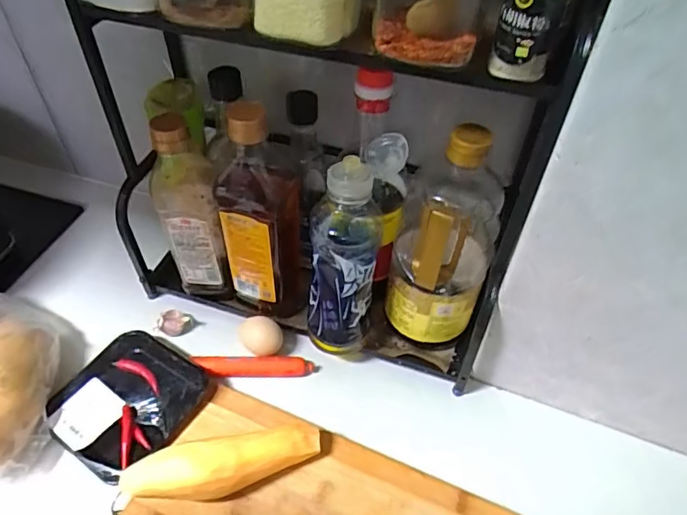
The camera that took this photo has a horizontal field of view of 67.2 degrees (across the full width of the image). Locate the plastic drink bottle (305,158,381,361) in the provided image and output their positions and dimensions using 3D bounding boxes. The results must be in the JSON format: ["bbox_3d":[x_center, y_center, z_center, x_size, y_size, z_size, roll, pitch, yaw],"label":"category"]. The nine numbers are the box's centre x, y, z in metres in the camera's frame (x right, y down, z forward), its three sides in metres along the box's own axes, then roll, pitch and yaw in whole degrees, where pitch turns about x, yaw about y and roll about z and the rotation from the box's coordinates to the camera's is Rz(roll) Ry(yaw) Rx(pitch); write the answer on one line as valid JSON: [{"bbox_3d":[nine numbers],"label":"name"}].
[{"bbox_3d":[-0.001,0.004,0.514,0.066,0.204,0.084,5,51,4],"label":"plastic drink bottle"}]

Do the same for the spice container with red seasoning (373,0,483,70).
[{"bbox_3d":[0.058,-0.172,0.352,0.070,0.059,0.058,9,51,7],"label":"spice container with red seasoning"}]

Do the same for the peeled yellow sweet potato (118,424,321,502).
[{"bbox_3d":[-0.111,0.192,0.473,0.178,0.048,0.046,-10,52,-8],"label":"peeled yellow sweet potato"}]

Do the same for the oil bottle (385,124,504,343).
[{"bbox_3d":[0.100,-0.027,0.514,0.087,0.235,0.109,10,48,7],"label":"oil bottle"}]

